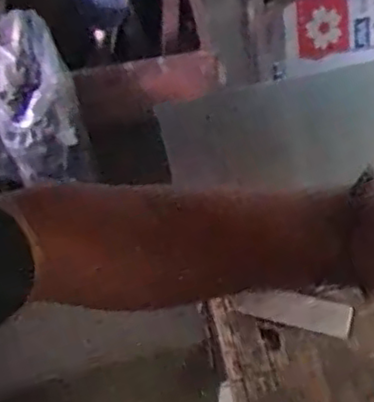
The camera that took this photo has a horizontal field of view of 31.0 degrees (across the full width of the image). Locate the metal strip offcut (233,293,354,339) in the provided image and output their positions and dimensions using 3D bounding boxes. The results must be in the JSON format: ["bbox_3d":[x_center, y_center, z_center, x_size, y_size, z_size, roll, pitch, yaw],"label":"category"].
[{"bbox_3d":[0.131,0.133,0.822,0.138,0.009,0.042,11,52,10],"label":"metal strip offcut"}]

